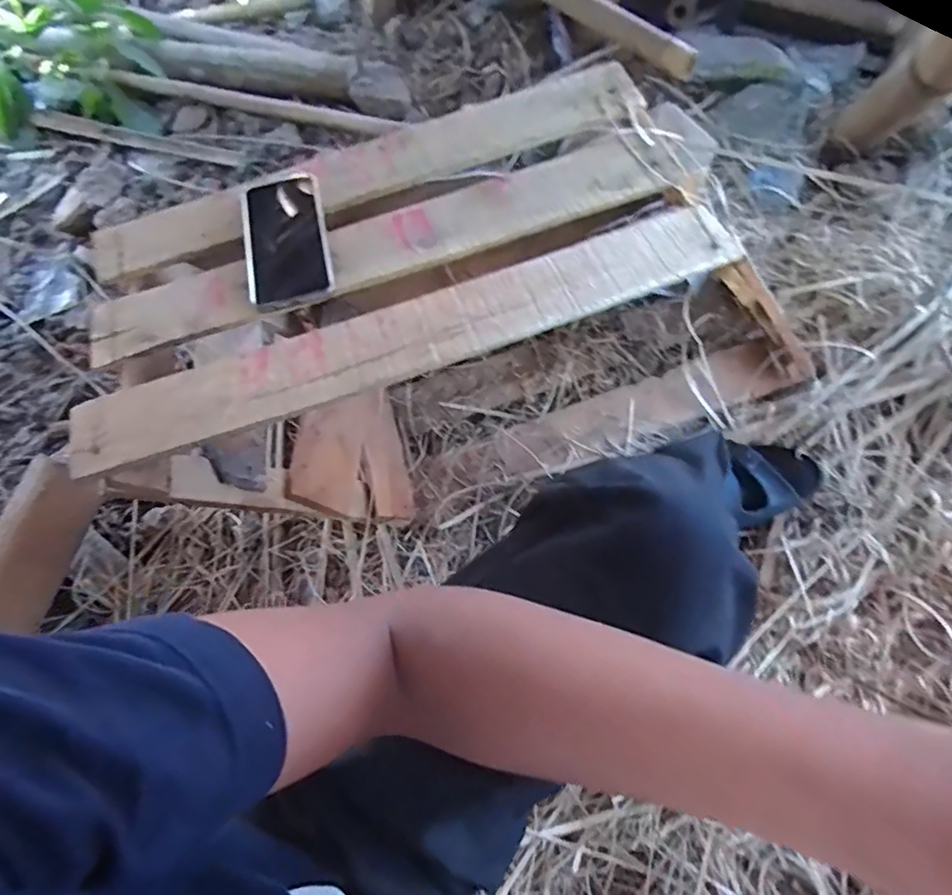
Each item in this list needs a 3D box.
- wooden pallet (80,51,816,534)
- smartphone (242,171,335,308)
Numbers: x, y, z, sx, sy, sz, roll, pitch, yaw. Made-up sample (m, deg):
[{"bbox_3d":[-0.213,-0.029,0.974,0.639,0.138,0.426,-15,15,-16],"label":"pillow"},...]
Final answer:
[{"bbox_3d":[-0.009,-0.156,0.679,0.724,0.303,0.320,-18,65,-8],"label":"wooden pallet"},{"bbox_3d":[-0.189,-0.207,0.561,0.081,0.014,0.161,-16,68,4],"label":"smartphone"}]

